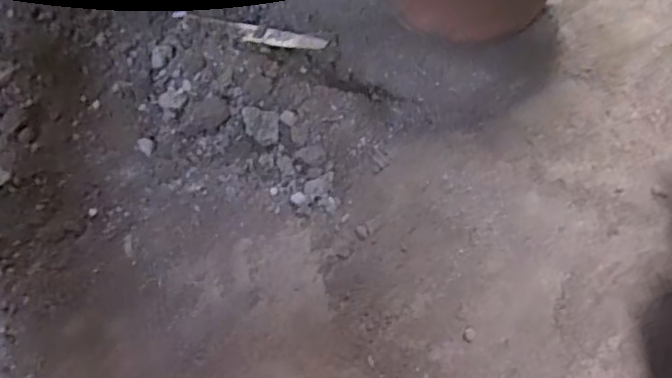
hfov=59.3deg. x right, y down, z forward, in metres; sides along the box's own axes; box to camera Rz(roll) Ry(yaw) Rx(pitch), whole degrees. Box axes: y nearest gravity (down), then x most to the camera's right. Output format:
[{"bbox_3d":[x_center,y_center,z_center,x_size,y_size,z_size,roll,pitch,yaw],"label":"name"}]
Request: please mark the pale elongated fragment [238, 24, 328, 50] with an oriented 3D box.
[{"bbox_3d":[-0.050,-0.144,0.569,0.082,0.005,0.021,5,63,-15],"label":"pale elongated fragment"}]

